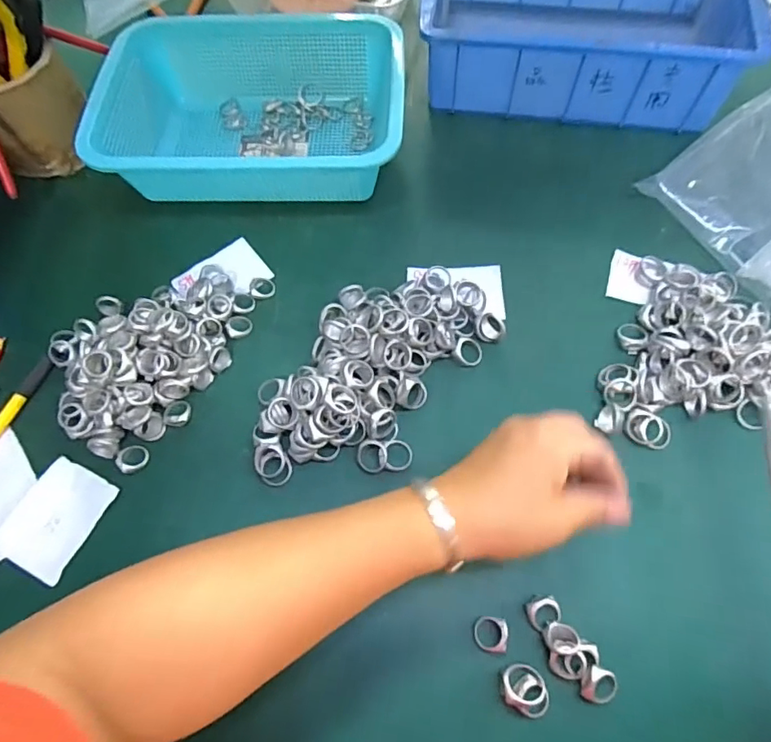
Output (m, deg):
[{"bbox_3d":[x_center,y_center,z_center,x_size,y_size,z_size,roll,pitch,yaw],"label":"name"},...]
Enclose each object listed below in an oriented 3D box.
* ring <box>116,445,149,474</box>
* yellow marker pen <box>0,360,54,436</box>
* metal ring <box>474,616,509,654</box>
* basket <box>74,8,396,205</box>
[{"bbox_3d":[-0.186,0.063,0.367,0.020,0.007,0.021,-1,65,2],"label":"ring"},{"bbox_3d":[-0.295,0.043,0.380,0.014,0.007,0.119,22,68,13],"label":"yellow marker pen"},{"bbox_3d":[0.066,0.163,0.309,0.021,0.006,0.021,-1,67,2],"label":"metal ring"},{"bbox_3d":[-0.117,-0.247,0.474,0.264,0.082,0.198,-2,67,2],"label":"basket"}]

